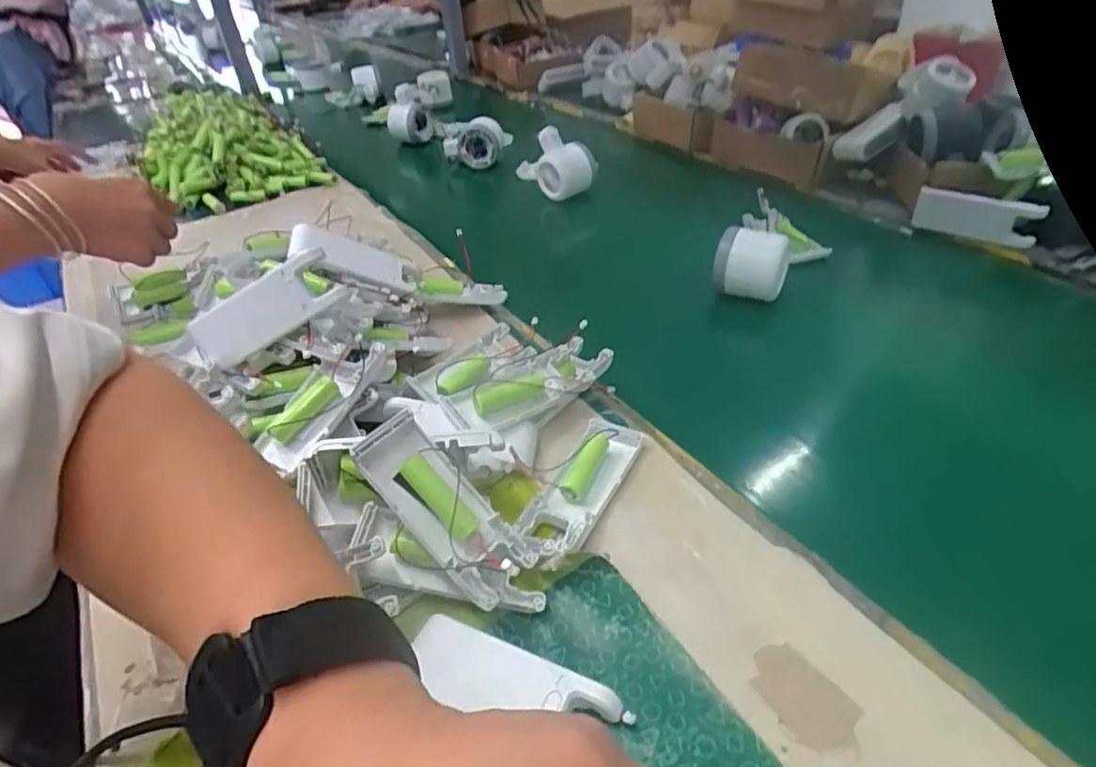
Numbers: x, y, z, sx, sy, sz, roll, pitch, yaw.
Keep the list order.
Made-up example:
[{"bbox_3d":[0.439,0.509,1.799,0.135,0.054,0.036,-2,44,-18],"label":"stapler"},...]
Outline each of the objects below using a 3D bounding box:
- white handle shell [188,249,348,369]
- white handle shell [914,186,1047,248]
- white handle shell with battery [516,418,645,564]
[{"bbox_3d":[-0.185,-0.048,0.404,0.102,0.038,0.018,-27,17,12],"label":"white handle shell"},{"bbox_3d":[0.396,-0.153,0.568,0.098,0.038,0.016,25,48,32],"label":"white handle shell"},{"bbox_3d":[0.018,0.061,0.363,0.036,0.026,0.118,16,44,24],"label":"white handle shell with battery"}]

